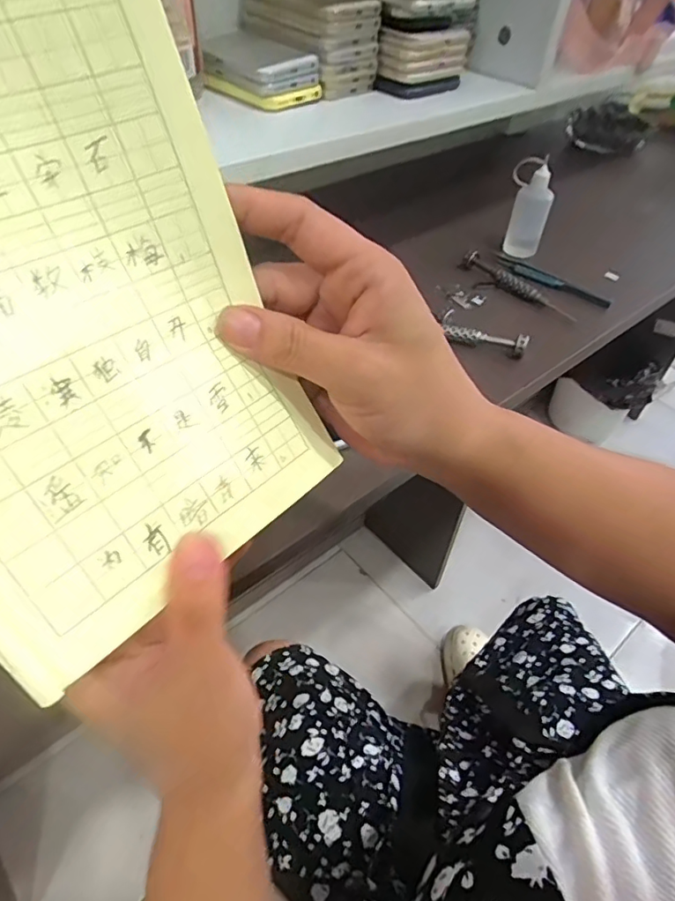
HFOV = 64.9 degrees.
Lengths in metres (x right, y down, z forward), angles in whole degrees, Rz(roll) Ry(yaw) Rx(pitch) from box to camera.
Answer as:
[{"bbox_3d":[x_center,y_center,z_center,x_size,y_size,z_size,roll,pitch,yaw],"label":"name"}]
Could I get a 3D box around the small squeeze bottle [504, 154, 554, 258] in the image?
[{"bbox_3d":[0.193,-0.246,0.538,0.041,0.093,0.028,14,47,8],"label":"small squeeze bottle"}]

